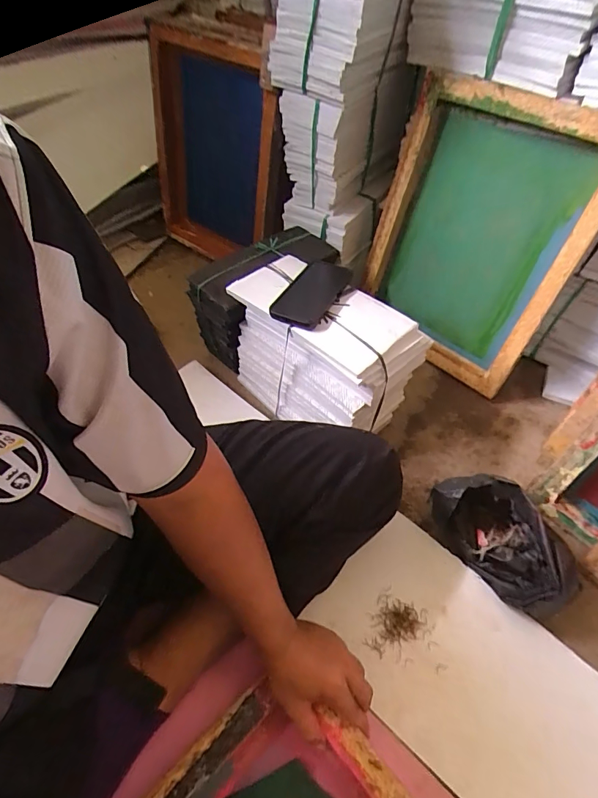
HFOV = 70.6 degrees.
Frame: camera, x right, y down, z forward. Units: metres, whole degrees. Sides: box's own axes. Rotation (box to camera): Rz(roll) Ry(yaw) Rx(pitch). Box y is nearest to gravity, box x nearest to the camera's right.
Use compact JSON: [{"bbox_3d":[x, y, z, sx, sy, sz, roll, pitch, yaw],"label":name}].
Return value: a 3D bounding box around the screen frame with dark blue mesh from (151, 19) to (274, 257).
[{"bbox_3d":[-0.209,-0.559,1.006,0.369,0.448,0.042,35,49,20],"label":"screen frame with dark blue mesh"}]

